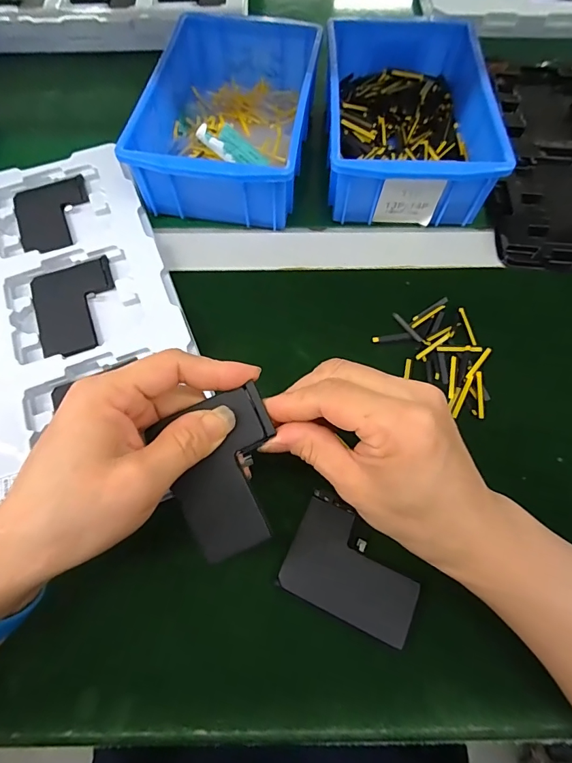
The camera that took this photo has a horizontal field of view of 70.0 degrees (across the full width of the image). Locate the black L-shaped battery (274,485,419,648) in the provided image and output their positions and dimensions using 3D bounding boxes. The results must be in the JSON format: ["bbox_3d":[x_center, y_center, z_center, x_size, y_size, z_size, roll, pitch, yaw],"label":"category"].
[{"bbox_3d":[0.040,0.107,0.239,0.075,0.005,0.057,24,68,10],"label":"black L-shaped battery"}]

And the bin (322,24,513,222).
[{"bbox_3d":[0.105,-0.236,0.364,0.129,0.062,0.195,2,66,1],"label":"bin"}]

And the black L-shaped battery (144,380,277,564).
[{"bbox_3d":[-0.029,0.046,0.205,0.055,0.007,0.075,-20,92,-6],"label":"black L-shaped battery"}]

